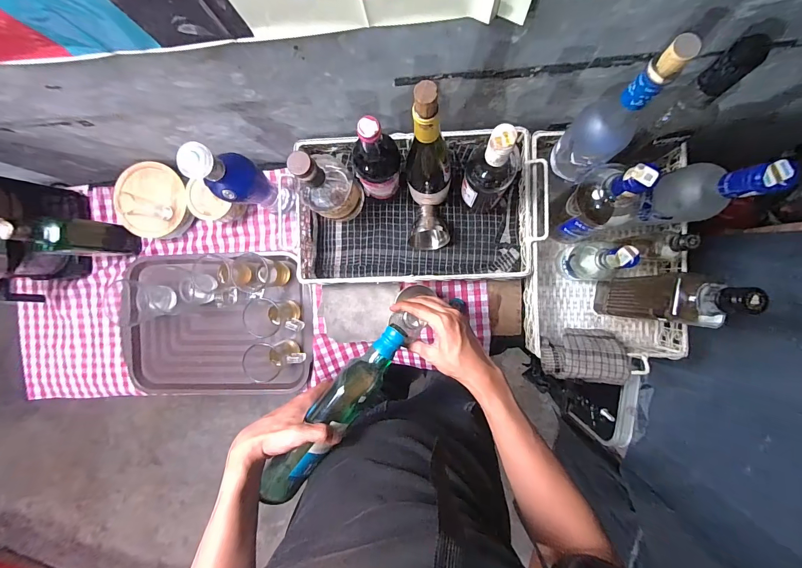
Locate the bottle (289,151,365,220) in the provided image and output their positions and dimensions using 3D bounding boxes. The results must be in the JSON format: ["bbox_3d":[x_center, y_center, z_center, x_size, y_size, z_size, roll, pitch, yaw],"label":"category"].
[{"bbox_3d":[-0.124,-0.160,0.584,0.083,0.214,0.092,33,94,5],"label":"bottle"}]

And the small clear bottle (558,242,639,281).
[{"bbox_3d":[0.301,-0.037,0.565,0.049,0.200,0.066,19,92,5],"label":"small clear bottle"}]

